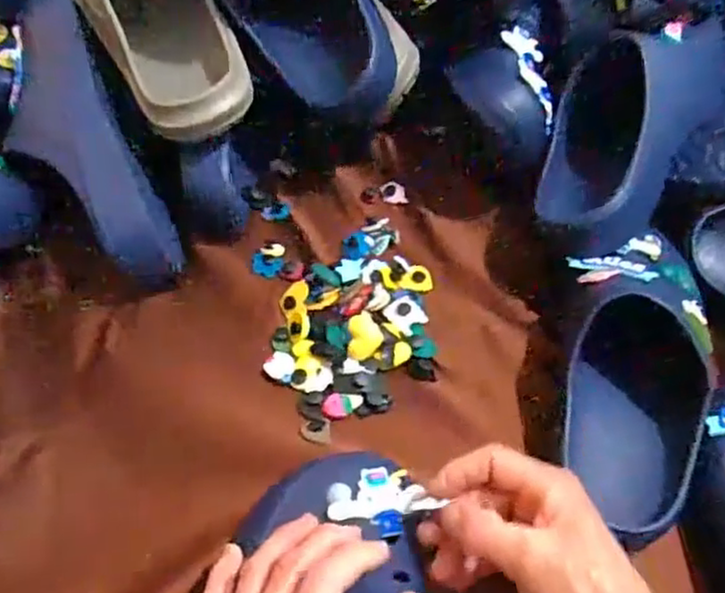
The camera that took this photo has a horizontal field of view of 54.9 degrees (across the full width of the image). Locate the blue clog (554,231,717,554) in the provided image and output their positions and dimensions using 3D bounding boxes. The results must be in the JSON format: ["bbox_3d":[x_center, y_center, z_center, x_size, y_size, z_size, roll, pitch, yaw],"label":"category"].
[{"bbox_3d":[0.194,0.054,0.504,0.103,0.072,0.233,9,63,3],"label":"blue clog"}]

